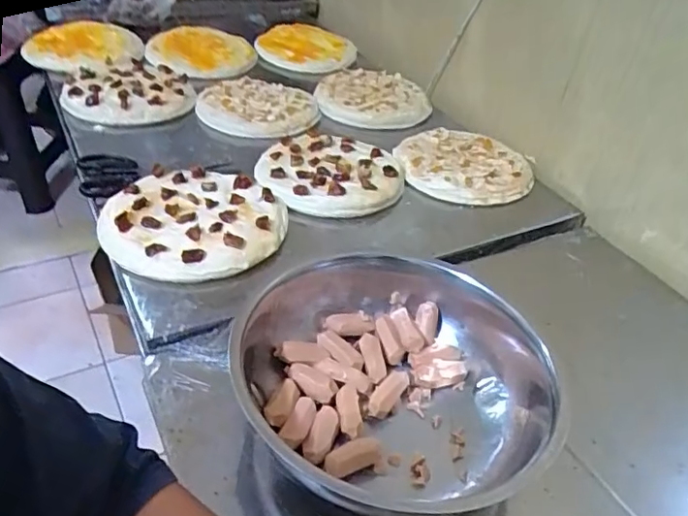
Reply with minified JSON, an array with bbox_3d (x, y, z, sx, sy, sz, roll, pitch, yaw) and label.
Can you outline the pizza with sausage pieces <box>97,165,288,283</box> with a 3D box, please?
[{"bbox_3d":[-0.166,-0.046,0.639,0.188,0.027,0.192,5,38,-4],"label":"pizza with sausage pieces"}]

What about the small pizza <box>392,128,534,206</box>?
[{"bbox_3d":[0.175,-0.137,0.814,0.184,0.030,0.175,5,38,-4],"label":"small pizza"}]

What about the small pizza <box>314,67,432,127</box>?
[{"bbox_3d":[0.049,-0.293,0.998,0.193,0.033,0.208,5,38,-4],"label":"small pizza"}]

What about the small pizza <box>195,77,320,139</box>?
[{"bbox_3d":[-0.136,-0.248,0.931,0.223,0.037,0.179,31,44,27],"label":"small pizza"}]

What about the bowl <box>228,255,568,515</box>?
[{"bbox_3d":[0.030,0.088,0.479,0.245,0.082,0.254,5,38,-4],"label":"bowl"}]

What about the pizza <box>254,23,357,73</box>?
[{"bbox_3d":[-0.069,-0.459,1.199,0.197,0.038,0.221,15,39,9],"label":"pizza"}]

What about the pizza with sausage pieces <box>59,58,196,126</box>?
[{"bbox_3d":[-0.348,-0.273,0.902,0.195,0.035,0.206,-4,40,-14],"label":"pizza with sausage pieces"}]

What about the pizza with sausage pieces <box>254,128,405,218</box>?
[{"bbox_3d":[-0.019,-0.118,0.757,0.192,0.028,0.178,5,38,-4],"label":"pizza with sausage pieces"}]

